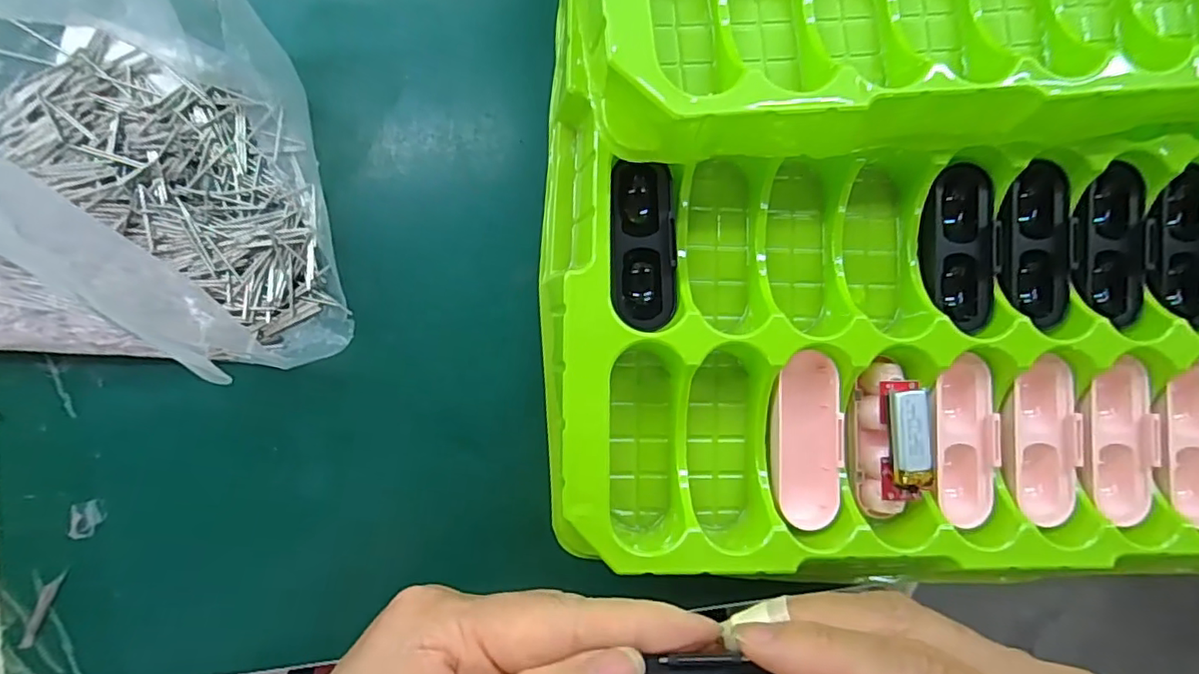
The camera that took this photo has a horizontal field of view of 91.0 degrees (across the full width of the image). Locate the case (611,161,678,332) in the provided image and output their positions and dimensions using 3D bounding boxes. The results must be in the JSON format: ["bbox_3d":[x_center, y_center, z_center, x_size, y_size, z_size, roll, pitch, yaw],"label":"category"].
[{"bbox_3d":[0.016,-0.033,0.223,0.024,0.015,0.061,-2,88,-3],"label":"case"}]

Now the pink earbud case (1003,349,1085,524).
[{"bbox_3d":[0.171,0.040,0.229,0.027,0.011,0.062,-2,88,-3],"label":"pink earbud case"}]

